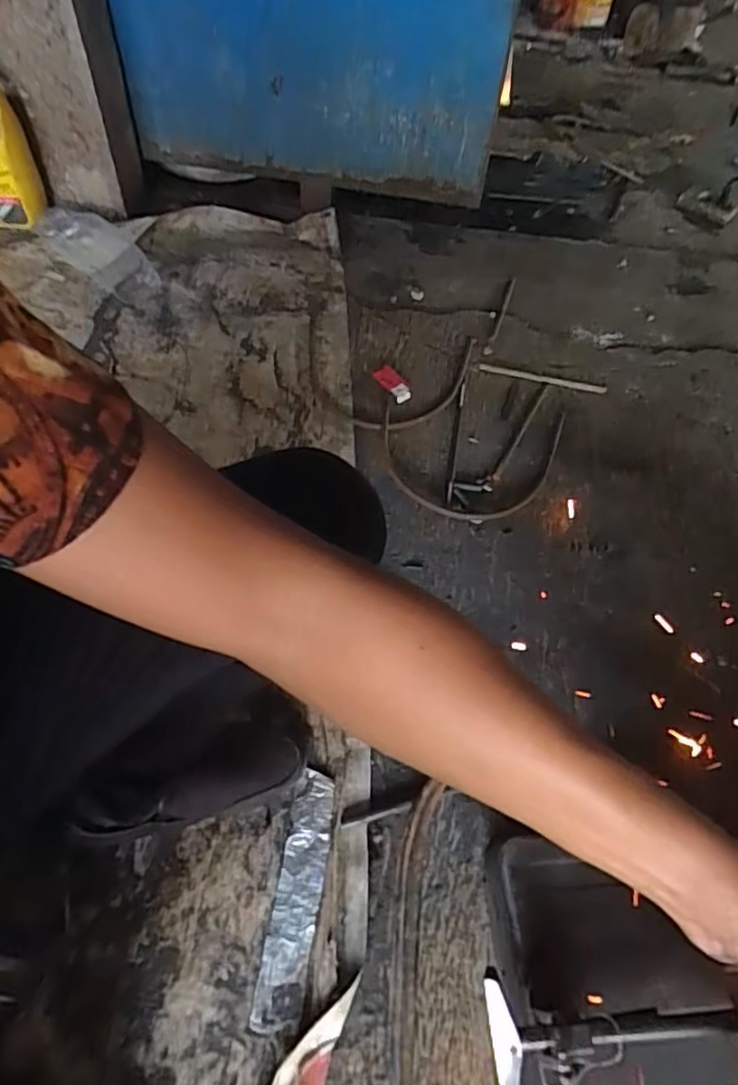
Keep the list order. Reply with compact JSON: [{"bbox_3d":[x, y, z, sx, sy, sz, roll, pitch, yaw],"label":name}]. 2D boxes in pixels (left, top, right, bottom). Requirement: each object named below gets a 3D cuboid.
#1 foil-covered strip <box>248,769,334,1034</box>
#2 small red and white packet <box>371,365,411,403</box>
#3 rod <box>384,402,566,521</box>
[{"bbox_3d":[-0.075,0.371,0.659,0.048,0.004,0.239,8,56,3],"label":"foil-covered strip"},{"bbox_3d":[0.044,-0.282,1.095,0.032,0.018,0.077,-38,79,-25],"label":"small red and white packet"},{"bbox_3d":[0.168,-0.134,1.001,0.301,0.021,0.245,7,56,3],"label":"rod"}]

